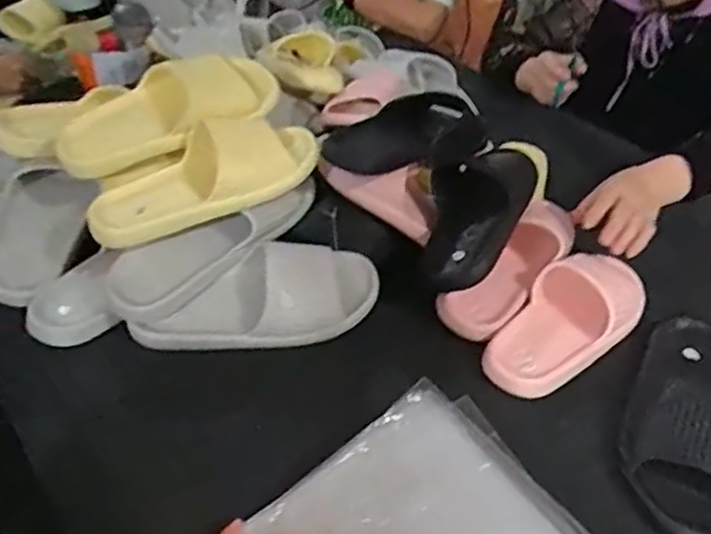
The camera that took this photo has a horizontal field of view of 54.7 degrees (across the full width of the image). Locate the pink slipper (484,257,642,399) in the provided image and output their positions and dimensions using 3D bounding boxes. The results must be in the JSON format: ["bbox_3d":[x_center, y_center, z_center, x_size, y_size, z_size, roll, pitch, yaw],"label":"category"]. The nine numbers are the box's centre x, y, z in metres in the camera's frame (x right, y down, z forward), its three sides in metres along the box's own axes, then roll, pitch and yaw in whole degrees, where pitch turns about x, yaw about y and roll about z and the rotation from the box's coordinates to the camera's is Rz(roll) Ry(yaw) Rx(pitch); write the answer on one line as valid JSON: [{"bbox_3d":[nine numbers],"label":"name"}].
[{"bbox_3d":[0.244,0.046,0.755,0.267,0.058,0.097,-29,49,-34],"label":"pink slipper"}]

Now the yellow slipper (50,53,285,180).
[{"bbox_3d":[-0.214,-0.178,0.771,0.246,0.071,0.112,-22,41,1],"label":"yellow slipper"}]

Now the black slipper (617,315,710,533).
[{"bbox_3d":[0.319,0.127,0.653,0.108,0.067,0.257,16,40,16],"label":"black slipper"}]

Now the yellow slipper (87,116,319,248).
[{"bbox_3d":[-0.163,-0.100,0.730,0.251,0.071,0.100,-26,45,-12],"label":"yellow slipper"}]

